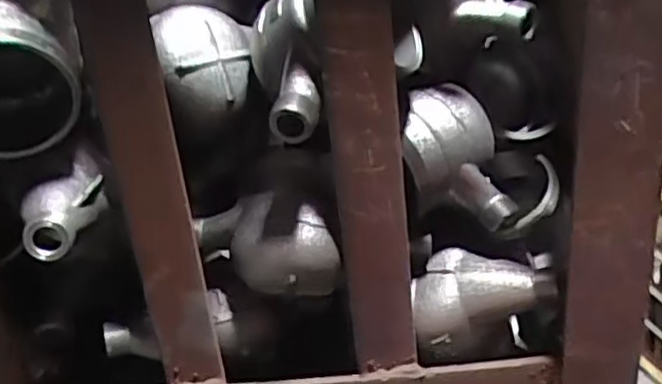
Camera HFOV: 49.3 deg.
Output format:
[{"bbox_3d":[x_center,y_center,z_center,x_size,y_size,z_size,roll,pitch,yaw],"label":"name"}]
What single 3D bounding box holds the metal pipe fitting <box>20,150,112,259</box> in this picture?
[{"bbox_3d":[-0.157,0.011,0.413,0.036,0.032,0.066,0,41,13],"label":"metal pipe fitting"}]

